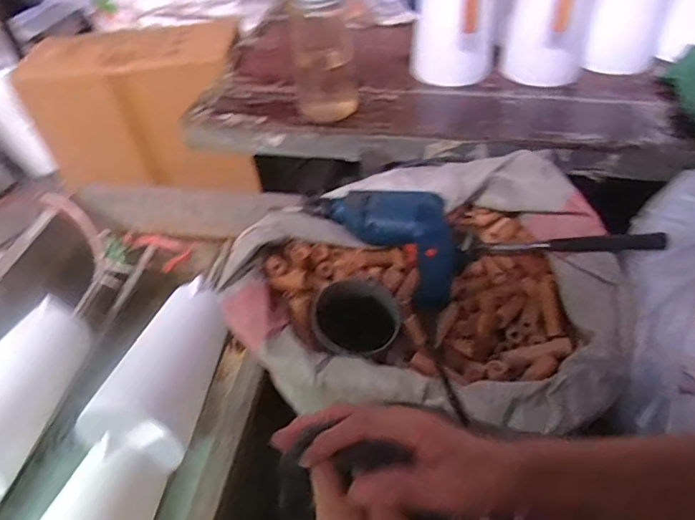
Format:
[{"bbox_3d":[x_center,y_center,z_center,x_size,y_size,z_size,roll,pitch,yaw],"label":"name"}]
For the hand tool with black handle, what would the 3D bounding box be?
[{"bbox_3d":[0.273,-0.021,0.713,0.252,0.021,0.021,0,39,38],"label":"hand tool with black handle"}]

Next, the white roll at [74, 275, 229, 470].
[{"bbox_3d":[-0.231,0.126,0.694,0.106,0.090,0.244,4,44,8],"label":"white roll"}]

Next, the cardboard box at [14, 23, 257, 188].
[{"bbox_3d":[-0.430,-0.325,1.201,0.438,0.309,0.244,3,44,7],"label":"cardboard box"}]

